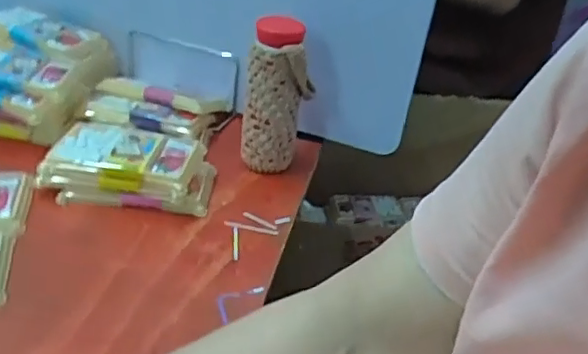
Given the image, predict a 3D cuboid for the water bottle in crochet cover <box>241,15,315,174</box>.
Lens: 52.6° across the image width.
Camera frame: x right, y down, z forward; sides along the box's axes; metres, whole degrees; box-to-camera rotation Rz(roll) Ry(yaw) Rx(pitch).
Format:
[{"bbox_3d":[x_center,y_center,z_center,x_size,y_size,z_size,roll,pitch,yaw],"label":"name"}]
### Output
[{"bbox_3d":[-0.018,-0.079,0.608,0.062,0.153,0.069,5,34,-5],"label":"water bottle in crochet cover"}]

